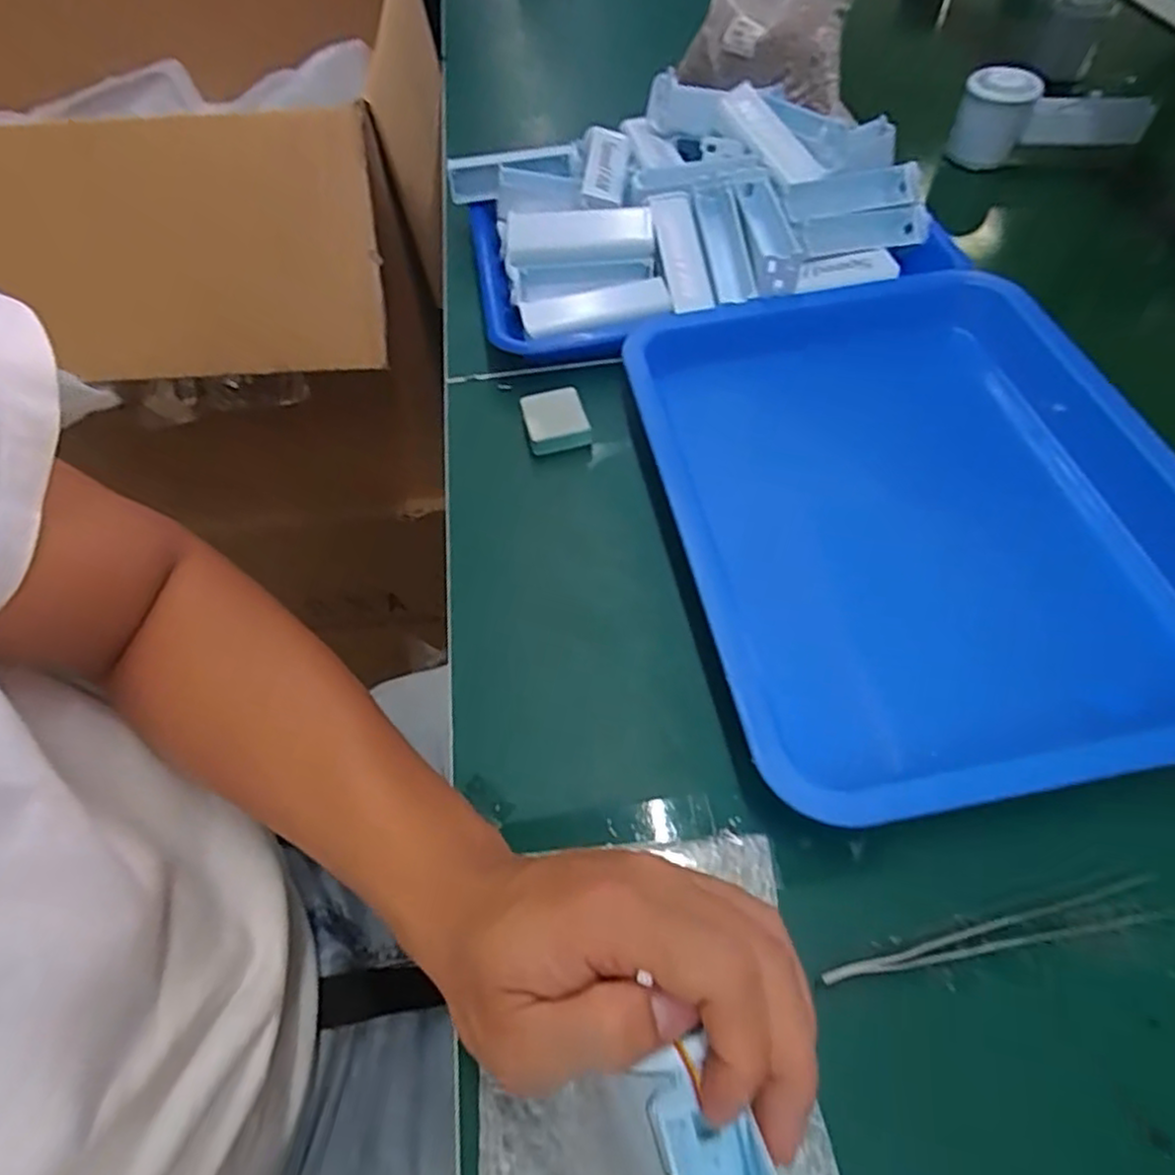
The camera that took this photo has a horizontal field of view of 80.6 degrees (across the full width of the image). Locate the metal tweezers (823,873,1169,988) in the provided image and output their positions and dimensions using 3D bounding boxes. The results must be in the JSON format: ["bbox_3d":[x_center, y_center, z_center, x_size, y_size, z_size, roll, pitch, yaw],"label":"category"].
[{"bbox_3d":[0.159,0.136,0.270,0.140,0.004,0.015,-11,57,-5],"label":"metal tweezers"}]

